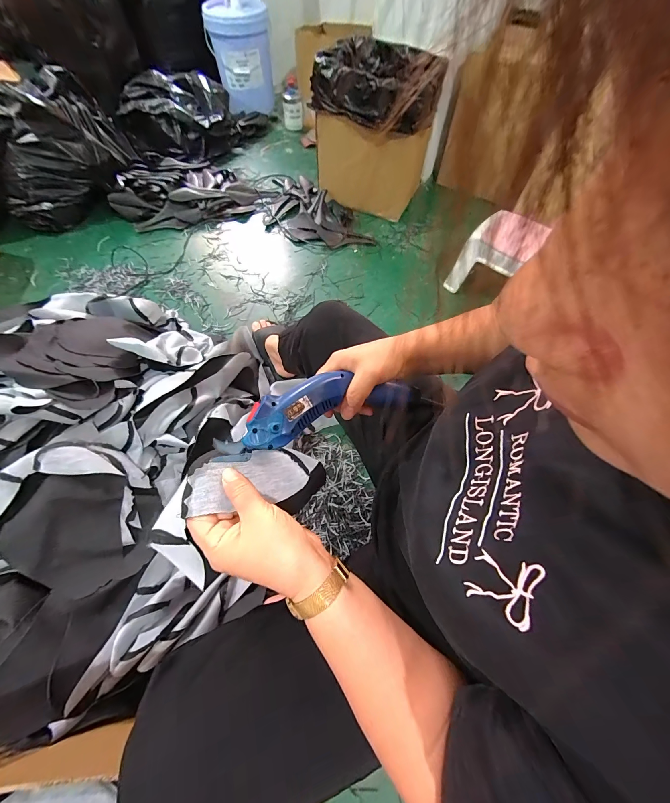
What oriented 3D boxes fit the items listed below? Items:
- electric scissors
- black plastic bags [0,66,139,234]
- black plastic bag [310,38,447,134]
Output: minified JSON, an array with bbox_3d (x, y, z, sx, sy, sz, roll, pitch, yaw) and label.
[{"bbox_3d":[-0.014,0.003,0.346,0.230,0.037,0.052,-18,65,-29],"label":"electric scissors"},{"bbox_3d":[-1.112,-0.927,1.160,0.612,0.386,0.390,-28,65,-14],"label":"black plastic bags"},{"bbox_3d":[0.150,-1.085,1.075,0.408,0.121,0.357,15,63,8],"label":"black plastic bag"}]

